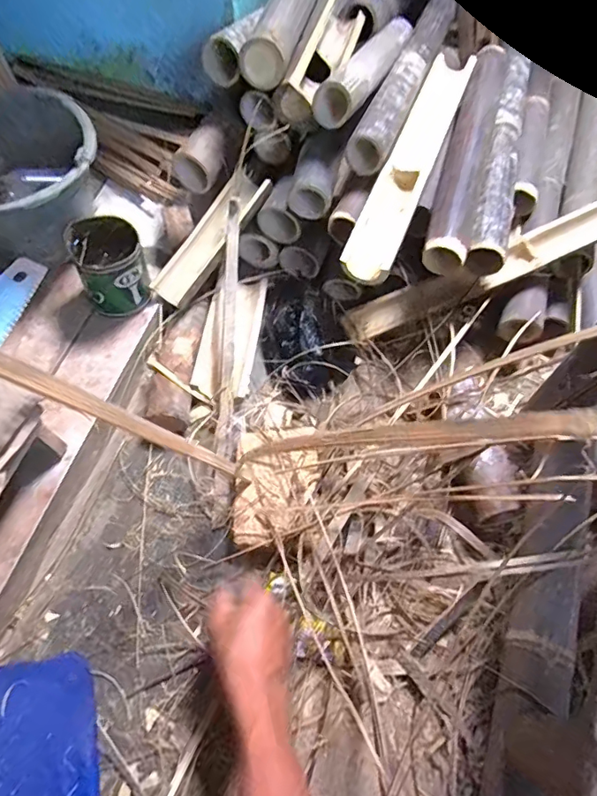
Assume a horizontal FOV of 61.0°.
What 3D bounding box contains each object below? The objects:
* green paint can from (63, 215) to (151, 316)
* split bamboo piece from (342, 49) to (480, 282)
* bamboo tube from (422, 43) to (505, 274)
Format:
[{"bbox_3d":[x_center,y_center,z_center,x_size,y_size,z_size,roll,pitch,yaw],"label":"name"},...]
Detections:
[{"bbox_3d":[-0.281,-0.197,0.764,0.097,0.115,0.098,1,62,-1],"label":"green paint can"},{"bbox_3d":[0.171,-0.357,0.773,0.069,0.058,0.449,20,63,9],"label":"split bamboo piece"},{"bbox_3d":[0.267,-0.388,0.792,0.065,0.072,0.453,16,63,7],"label":"bamboo tube"}]

